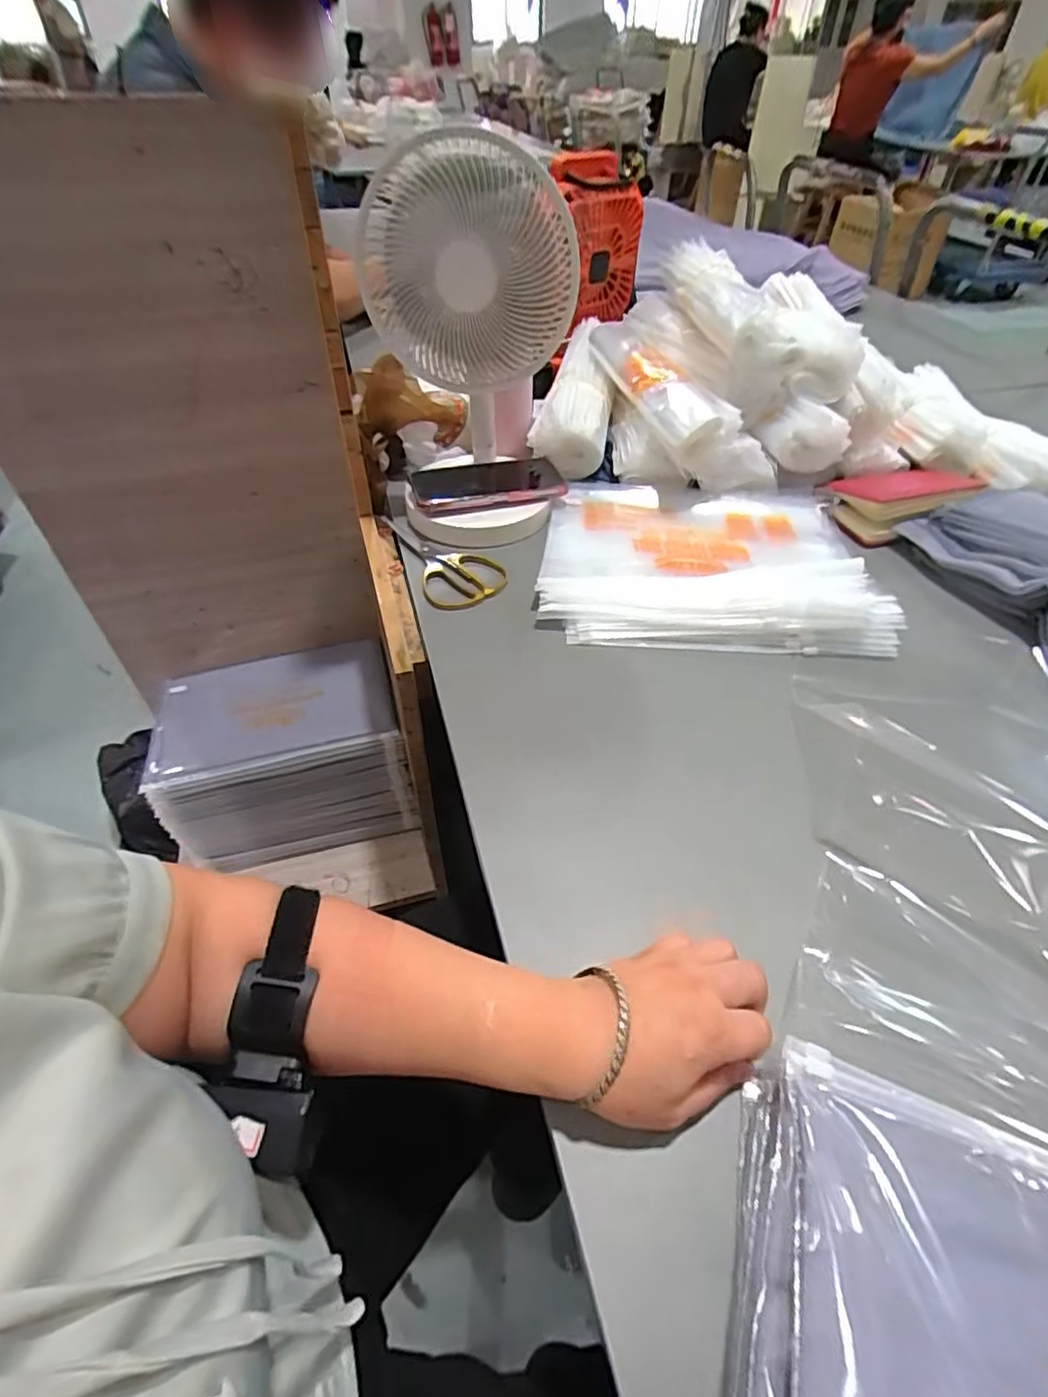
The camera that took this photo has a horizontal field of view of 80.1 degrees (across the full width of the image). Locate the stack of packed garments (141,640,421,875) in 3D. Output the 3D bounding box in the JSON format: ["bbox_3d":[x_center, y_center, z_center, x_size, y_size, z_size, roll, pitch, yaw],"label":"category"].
[{"bbox_3d":[-0.320,0.072,0.867,0.297,0.186,0.213,-10,48,-10],"label":"stack of packed garments"}]

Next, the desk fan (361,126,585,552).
[{"bbox_3d":[-0.052,-0.346,0.634,0.177,0.318,0.197,-9,48,-9],"label":"desk fan"}]

